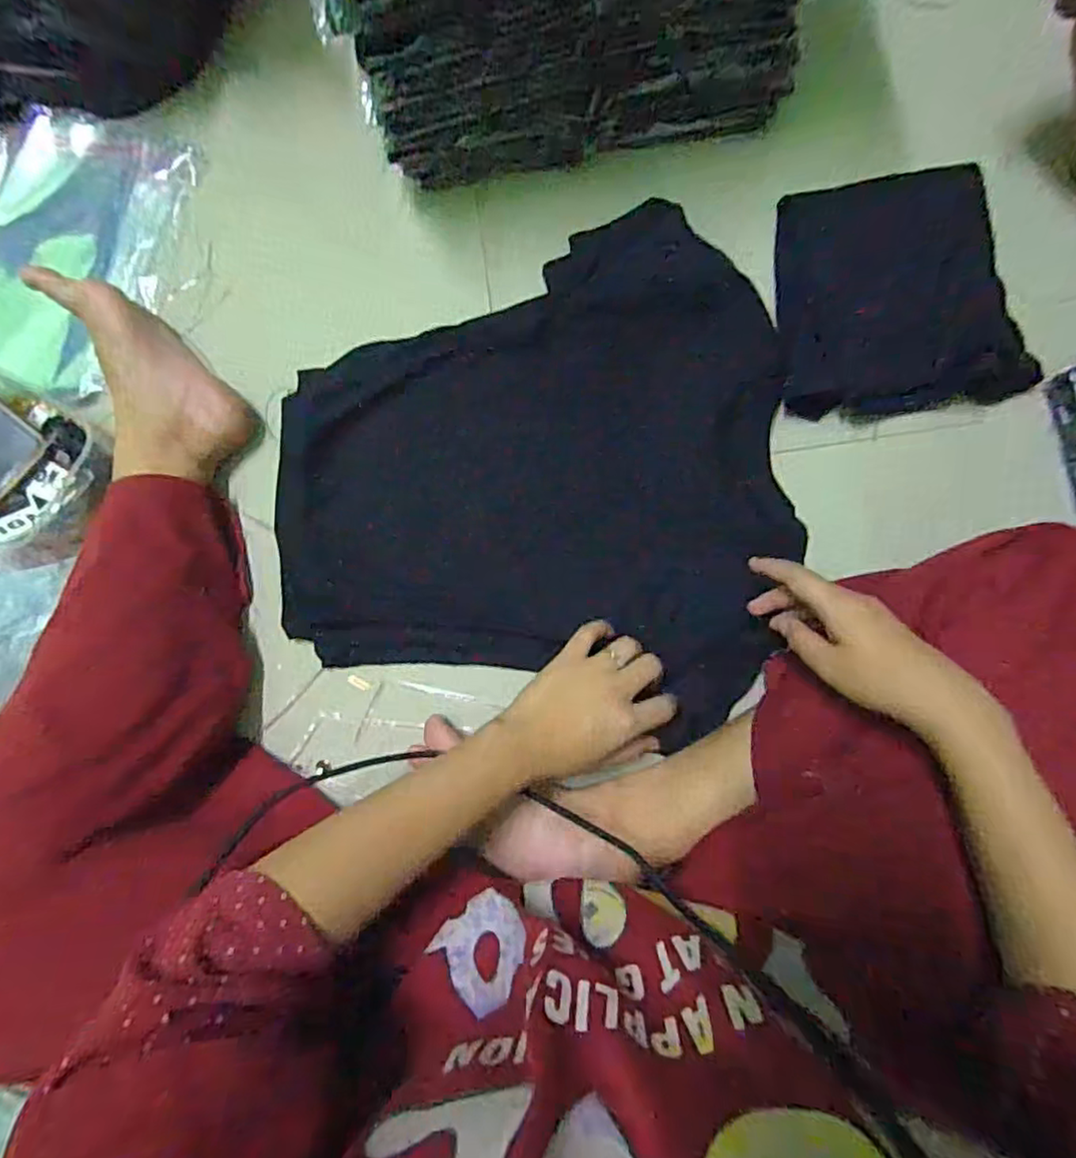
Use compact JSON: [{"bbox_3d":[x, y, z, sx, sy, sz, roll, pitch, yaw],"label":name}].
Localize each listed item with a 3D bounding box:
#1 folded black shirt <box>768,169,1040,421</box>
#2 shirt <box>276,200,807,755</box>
[{"bbox_3d":[0.296,-0.239,0.523,0.188,0.021,0.202,-4,84,5],"label":"folded black shirt"},{"bbox_3d":[-0.010,-0.086,0.540,0.412,0.049,0.418,-5,89,5],"label":"shirt"}]

